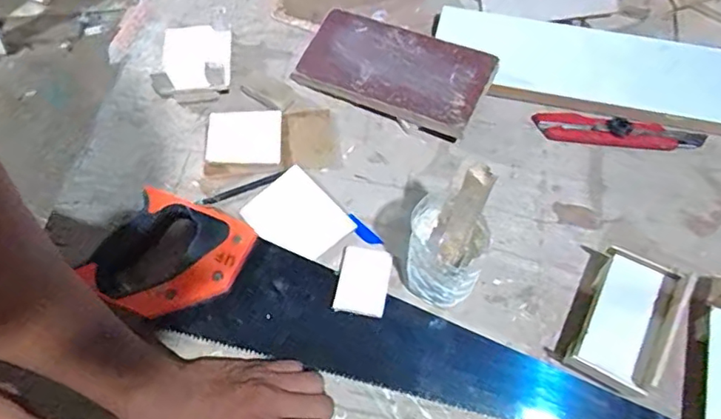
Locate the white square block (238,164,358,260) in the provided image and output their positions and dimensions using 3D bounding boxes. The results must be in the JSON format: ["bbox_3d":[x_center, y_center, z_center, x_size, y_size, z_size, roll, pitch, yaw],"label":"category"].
[{"bbox_3d":[-0.061,0.006,0.532,0.074,0.011,0.087,-40,66,-18],"label":"white square block"}]

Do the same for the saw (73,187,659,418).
[{"bbox_3d":[0.001,0.110,0.472,0.500,0.031,0.105,19,63,13],"label":"saw"}]

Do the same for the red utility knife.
[{"bbox_3d":[0.257,-0.077,0.564,0.157,0.015,0.027,9,61,8],"label":"red utility knife"}]

